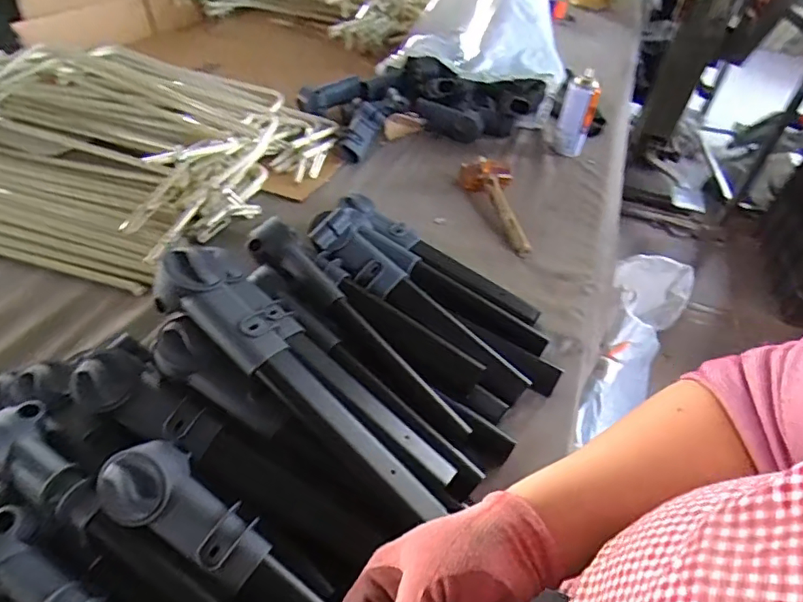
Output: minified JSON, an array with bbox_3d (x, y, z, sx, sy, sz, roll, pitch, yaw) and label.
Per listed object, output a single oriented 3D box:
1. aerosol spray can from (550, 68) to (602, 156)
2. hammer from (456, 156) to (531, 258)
[{"bbox_3d":[0.398,-0.425,1.176,0.071,0.176,0.070,18,45,12],"label":"aerosol spray can"},{"bbox_3d":[0.181,-0.192,0.992,0.105,0.061,0.274,0,44,-6],"label":"hammer"}]

